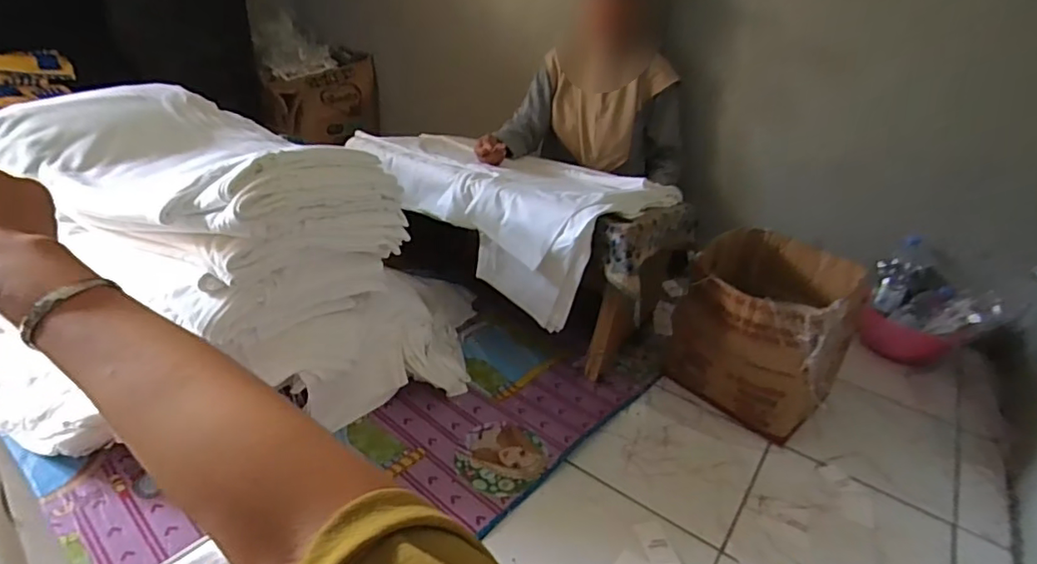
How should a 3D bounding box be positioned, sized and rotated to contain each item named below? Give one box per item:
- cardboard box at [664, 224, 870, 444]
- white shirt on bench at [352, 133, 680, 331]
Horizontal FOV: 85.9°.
[{"bbox_3d":[0.507,0.096,1.164,0.299,0.287,0.331,20,33,24],"label":"cardboard box"},{"bbox_3d":[-0.023,-0.195,1.346,0.675,0.234,0.431,25,36,31],"label":"white shirt on bench"}]

